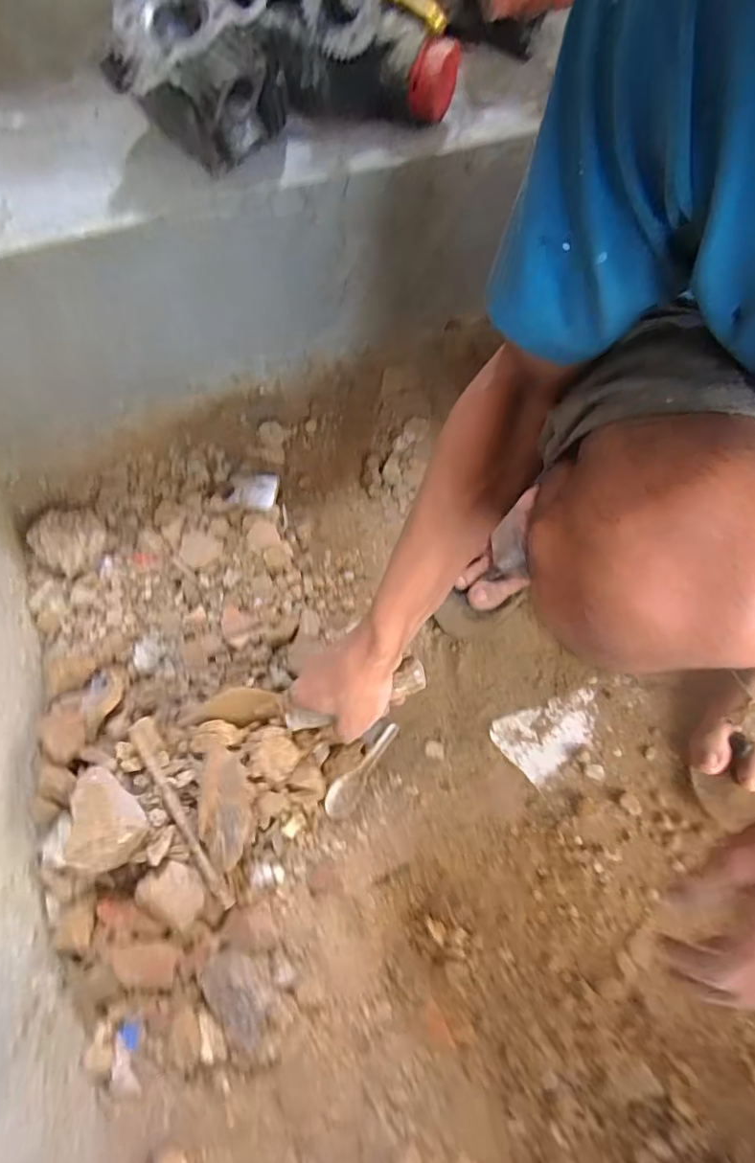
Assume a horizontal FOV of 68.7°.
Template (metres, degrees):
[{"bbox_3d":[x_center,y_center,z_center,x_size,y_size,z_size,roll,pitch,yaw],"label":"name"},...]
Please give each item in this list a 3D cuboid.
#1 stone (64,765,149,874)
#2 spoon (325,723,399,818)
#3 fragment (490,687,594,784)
[{"bbox_3d":[-0.225,0.201,0.465,0.058,0.041,0.076,5,72,3],"label":"stone"},{"bbox_3d":[-0.016,0.201,0.596,0.030,0.022,0.111,33,75,11],"label":"spoon"},{"bbox_3d":[0.190,0.166,0.607,0.117,0.008,0.069,-24,73,-7],"label":"fragment"}]

